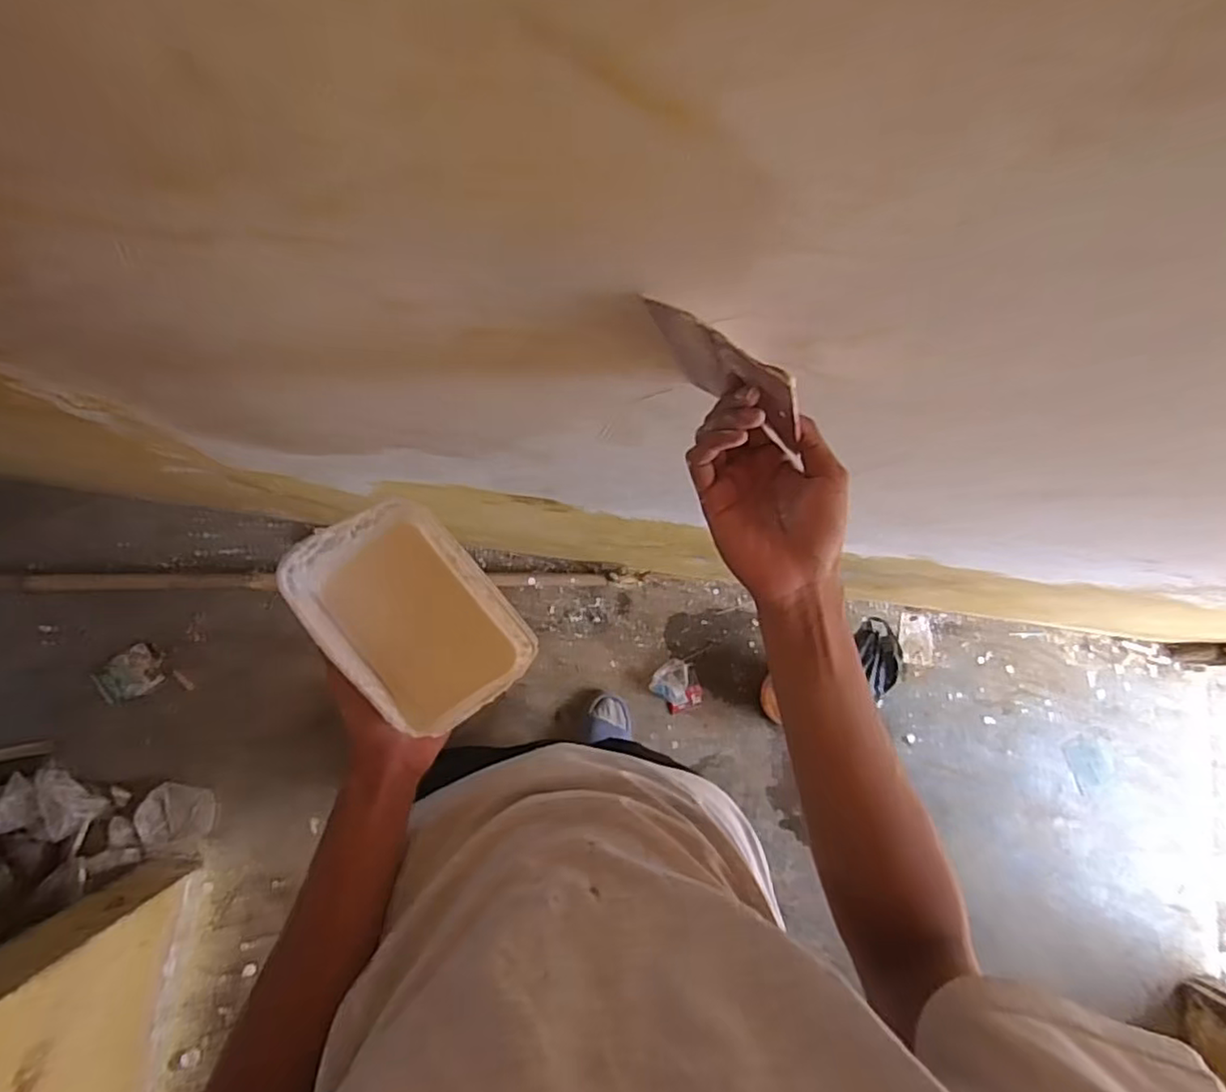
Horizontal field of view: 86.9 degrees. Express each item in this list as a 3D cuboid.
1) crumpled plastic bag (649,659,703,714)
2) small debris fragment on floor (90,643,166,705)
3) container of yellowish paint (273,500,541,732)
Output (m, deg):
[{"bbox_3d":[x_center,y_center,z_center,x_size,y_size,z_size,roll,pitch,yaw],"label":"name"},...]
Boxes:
[{"bbox_3d":[0.154,0.326,1.497,0.105,0.036,0.118,-43,93,-8],"label":"crumpled plastic bag"},{"bbox_3d":[-1.004,0.269,1.342,0.130,0.022,0.094,-36,92,-8],"label":"small debris fragment on floor"},{"bbox_3d":[-0.154,0.055,0.492,0.175,0.065,0.121,47,65,2],"label":"container of yellowish paint"}]

